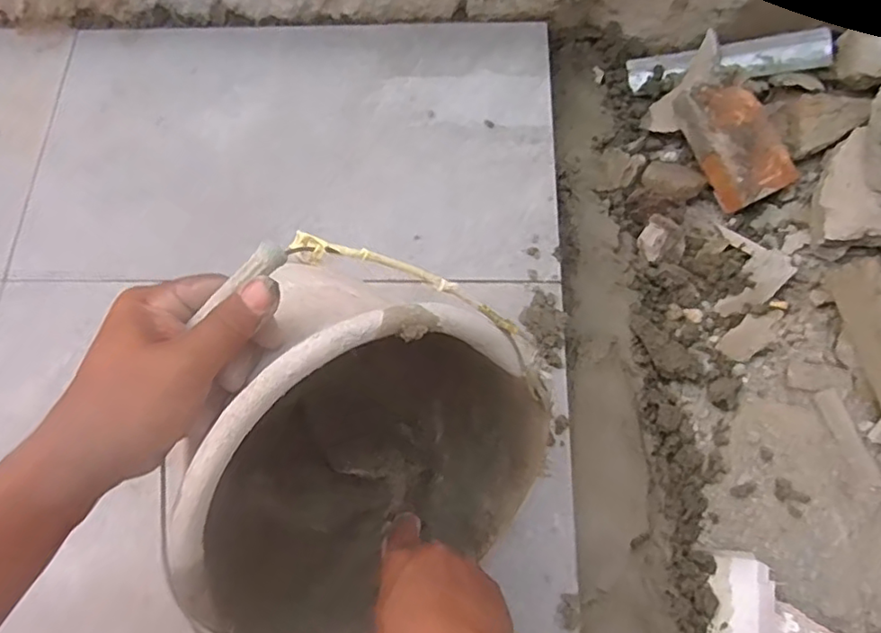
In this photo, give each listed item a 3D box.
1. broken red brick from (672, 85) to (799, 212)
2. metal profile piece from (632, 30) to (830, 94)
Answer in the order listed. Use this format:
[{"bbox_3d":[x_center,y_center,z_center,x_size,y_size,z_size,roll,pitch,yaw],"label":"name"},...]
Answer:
[{"bbox_3d":[0.335,-0.200,0.692,0.081,0.044,0.143,-27,88,4],"label":"broken red brick"},{"bbox_3d":[0.351,-0.314,0.738,0.228,0.021,0.044,-1,69,14],"label":"metal profile piece"}]

